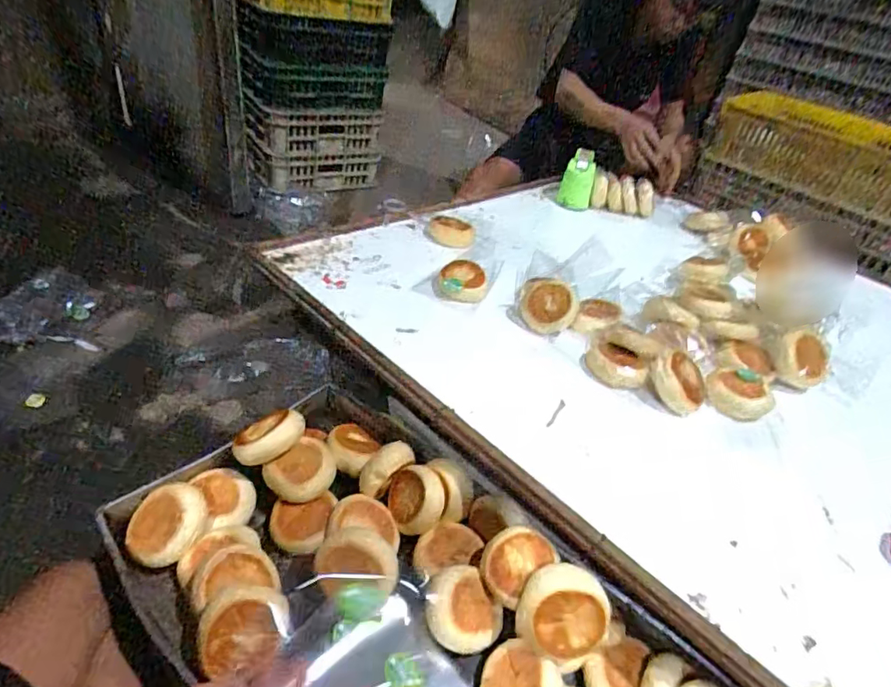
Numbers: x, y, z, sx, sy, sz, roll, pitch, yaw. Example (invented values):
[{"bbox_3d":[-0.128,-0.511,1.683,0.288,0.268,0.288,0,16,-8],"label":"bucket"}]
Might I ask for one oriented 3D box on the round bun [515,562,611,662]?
[{"bbox_3d":[0.128,0.294,0.585,0.094,0.037,0.094,0,84,2],"label":"round bun"}]

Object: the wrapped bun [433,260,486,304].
[{"bbox_3d":[0.029,-0.117,0.987,0.102,0.044,0.078,12,38,1],"label":"wrapped bun"}]

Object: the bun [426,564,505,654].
[{"bbox_3d":[0.018,0.316,0.627,0.084,0.040,0.092,7,38,-5],"label":"bun"}]

